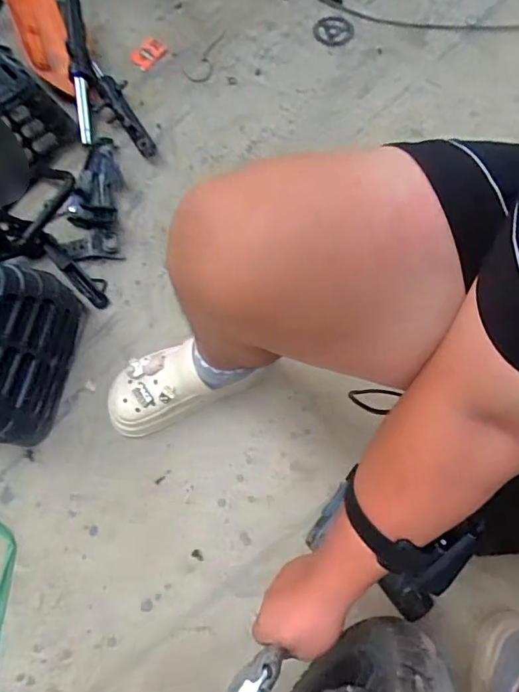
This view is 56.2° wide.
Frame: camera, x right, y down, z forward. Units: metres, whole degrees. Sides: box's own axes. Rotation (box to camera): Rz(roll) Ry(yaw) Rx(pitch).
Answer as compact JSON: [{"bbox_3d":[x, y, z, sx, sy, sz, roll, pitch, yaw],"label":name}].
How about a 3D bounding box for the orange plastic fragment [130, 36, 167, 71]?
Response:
[{"bbox_3d":[-0.234,-0.614,1.020,0.047,0.013,0.077,37,75,-6],"label":"orange plastic fragment"}]

